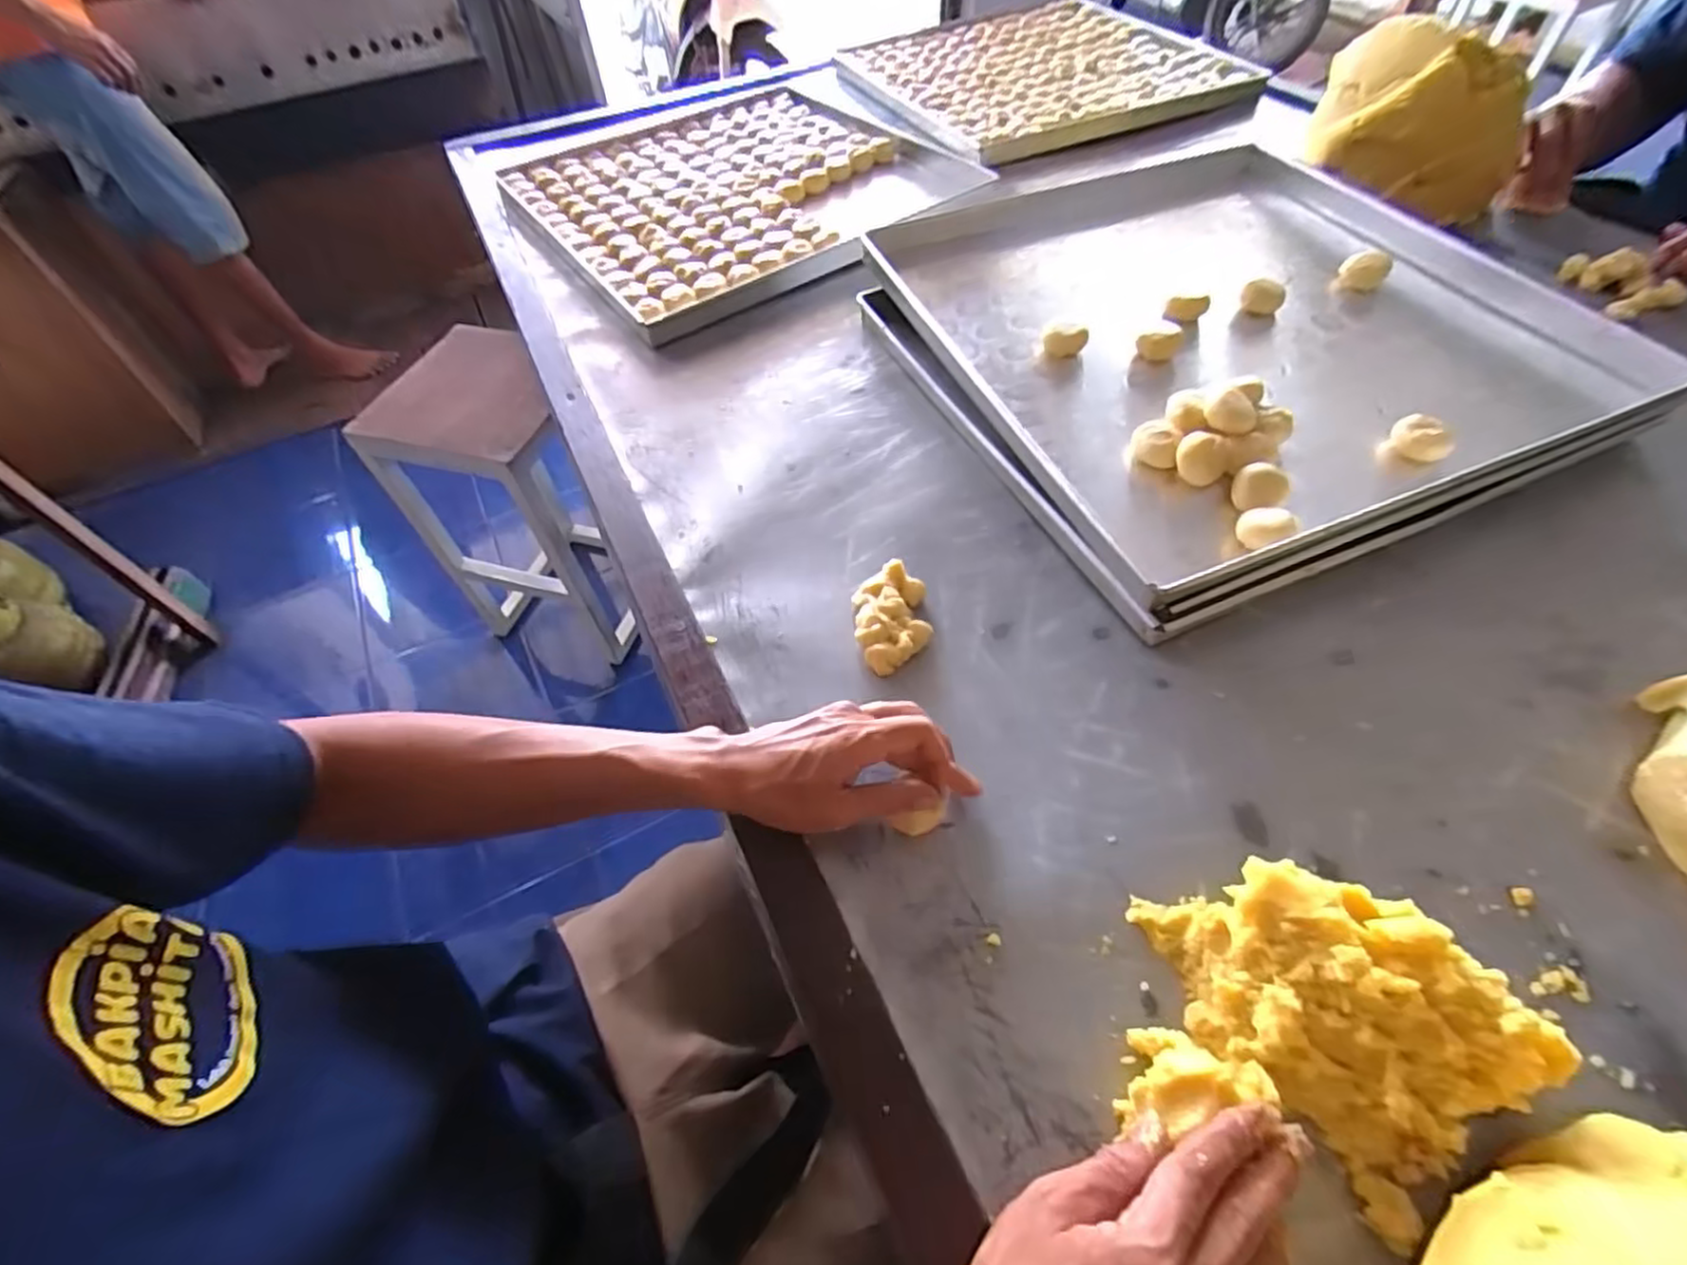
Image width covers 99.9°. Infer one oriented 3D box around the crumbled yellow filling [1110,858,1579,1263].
[{"bbox_3d":[0.223,0.187,0.329,0.149,0.073,0.127,18,57,16],"label":"crumbled yellow filling"}]

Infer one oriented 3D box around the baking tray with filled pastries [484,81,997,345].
[{"bbox_3d":[-0.147,-0.614,0.973,0.504,0.028,0.545,-30,58,-17],"label":"baking tray with filled pastries"}]

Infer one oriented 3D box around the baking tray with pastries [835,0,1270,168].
[{"bbox_3d":[0.296,-0.922,1.157,0.478,0.041,0.505,-19,55,-10],"label":"baking tray with pastries"}]

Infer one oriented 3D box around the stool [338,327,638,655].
[{"bbox_3d":[-0.566,-0.231,1.302,0.327,0.520,0.287,12,56,12],"label":"stool"}]

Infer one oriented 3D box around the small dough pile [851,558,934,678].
[{"bbox_3d":[0.036,-0.011,0.524,0.055,0.028,0.087,-5,54,0],"label":"small dough pile"}]

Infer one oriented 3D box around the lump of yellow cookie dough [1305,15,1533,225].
[{"bbox_3d":[0.660,-0.598,0.811,0.203,0.142,0.177,19,57,16],"label":"lump of yellow cookie dough"}]

